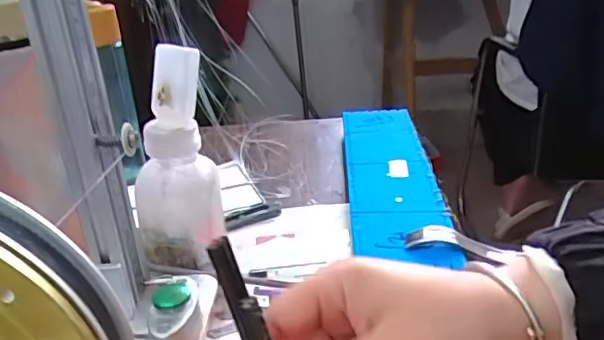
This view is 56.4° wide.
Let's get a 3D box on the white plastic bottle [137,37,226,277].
[{"bbox_3d":[-0.095,0.000,0.422,0.064,0.170,0.049,-9,25,-11],"label":"white plastic bottle"}]

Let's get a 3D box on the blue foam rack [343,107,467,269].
[{"bbox_3d":[0.085,0.007,0.550,0.081,0.033,0.305,-2,24,3],"label":"blue foam rack"}]

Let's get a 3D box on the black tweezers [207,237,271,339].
[{"bbox_3d":[-0.015,0.091,0.248,0.009,0.132,0.011,-5,19,38],"label":"black tweezers"}]

